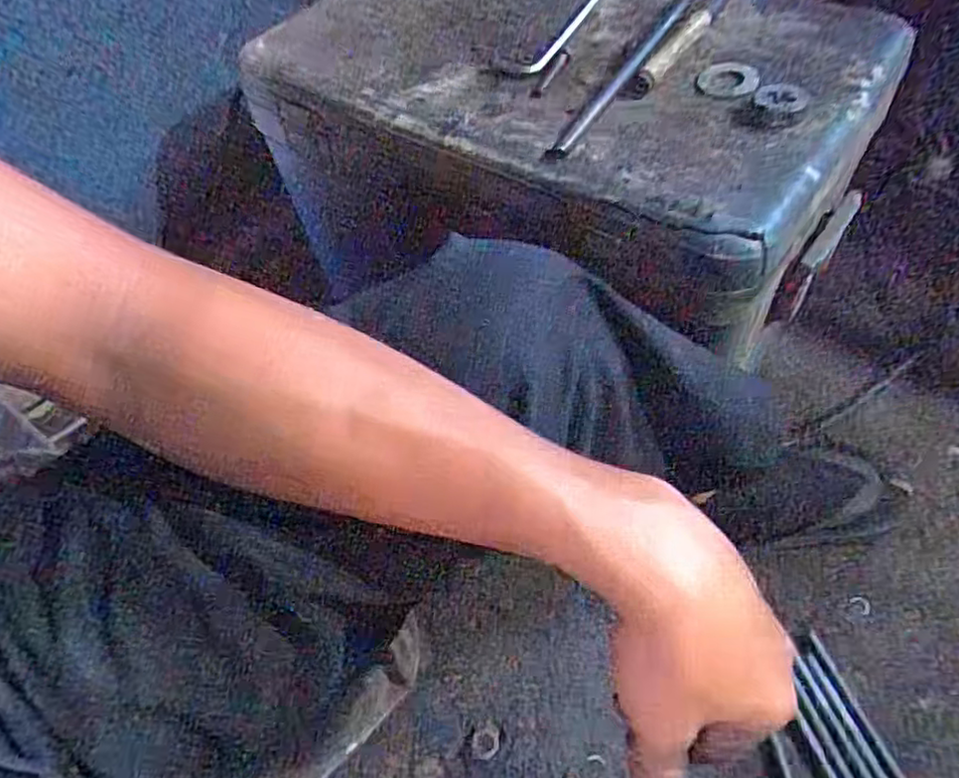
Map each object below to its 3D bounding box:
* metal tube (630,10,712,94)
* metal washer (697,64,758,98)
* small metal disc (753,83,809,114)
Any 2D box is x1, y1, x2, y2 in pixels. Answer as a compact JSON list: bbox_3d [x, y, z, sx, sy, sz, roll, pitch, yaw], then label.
[{"bbox_3d":[0.149,-0.261,0.515,0.017,0.017,0.102,32,61,22],"label":"metal tube"},{"bbox_3d":[0.186,-0.231,0.500,0.044,0.005,0.044,13,56,10],"label":"metal washer"},{"bbox_3d":[0.214,-0.206,0.473,0.038,0.007,0.028,2,55,3],"label":"small metal disc"}]

